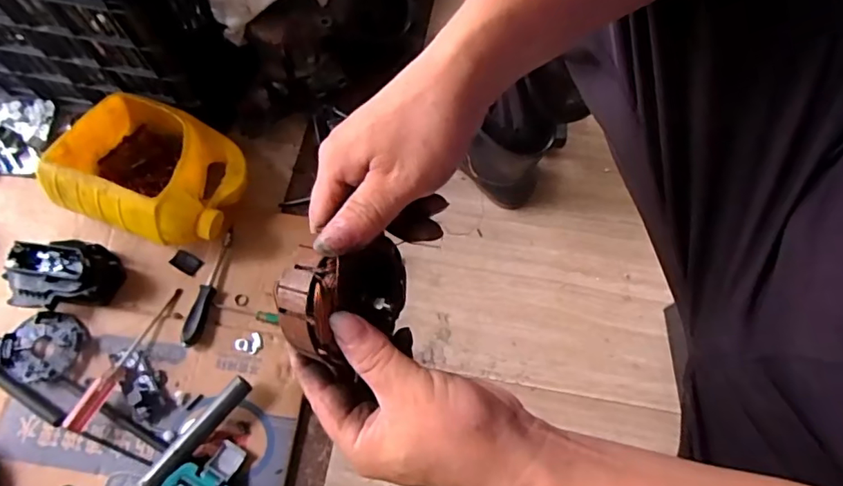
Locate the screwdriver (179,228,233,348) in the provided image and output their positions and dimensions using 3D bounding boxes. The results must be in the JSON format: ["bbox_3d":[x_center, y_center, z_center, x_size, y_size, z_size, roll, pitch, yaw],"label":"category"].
[{"bbox_3d":[-0.284,0.056,0.703,0.022,0.025,0.163,7,69,3],"label":"screwdriver"}]

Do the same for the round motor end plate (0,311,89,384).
[{"bbox_3d":[-0.484,0.132,0.672,0.102,0.015,0.083,-30,72,-11],"label":"round motor end plate"}]

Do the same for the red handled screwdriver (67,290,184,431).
[{"bbox_3d":[-0.370,0.140,0.658,0.021,0.026,0.195,25,71,10],"label":"red handled screwdriver"}]

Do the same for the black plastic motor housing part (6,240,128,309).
[{"bbox_3d":[-0.463,0.040,0.681,0.119,0.067,0.081,-4,69,-1],"label":"black plastic motor housing part"}]

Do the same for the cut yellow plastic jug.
[{"bbox_3d":[-0.359,-0.098,0.712,0.224,0.115,0.174,16,70,7],"label":"cut yellow plastic jug"}]

